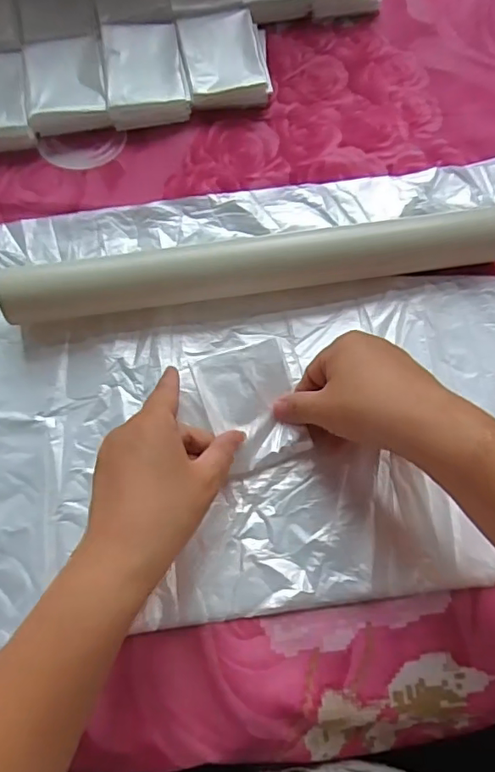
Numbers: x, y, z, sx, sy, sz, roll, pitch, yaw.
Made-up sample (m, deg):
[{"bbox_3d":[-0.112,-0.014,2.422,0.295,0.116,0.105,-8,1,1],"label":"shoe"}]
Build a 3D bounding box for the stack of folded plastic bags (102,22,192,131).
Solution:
[{"bbox_3d":[-0.086,-0.266,0.469,0.065,0.021,0.095,-7,72,-2],"label":"stack of folded plastic bags"}]

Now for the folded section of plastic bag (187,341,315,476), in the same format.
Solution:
[{"bbox_3d":[0.004,0.012,0.366,0.062,0.014,0.080,-19,73,-6],"label":"folded section of plastic bag"}]

